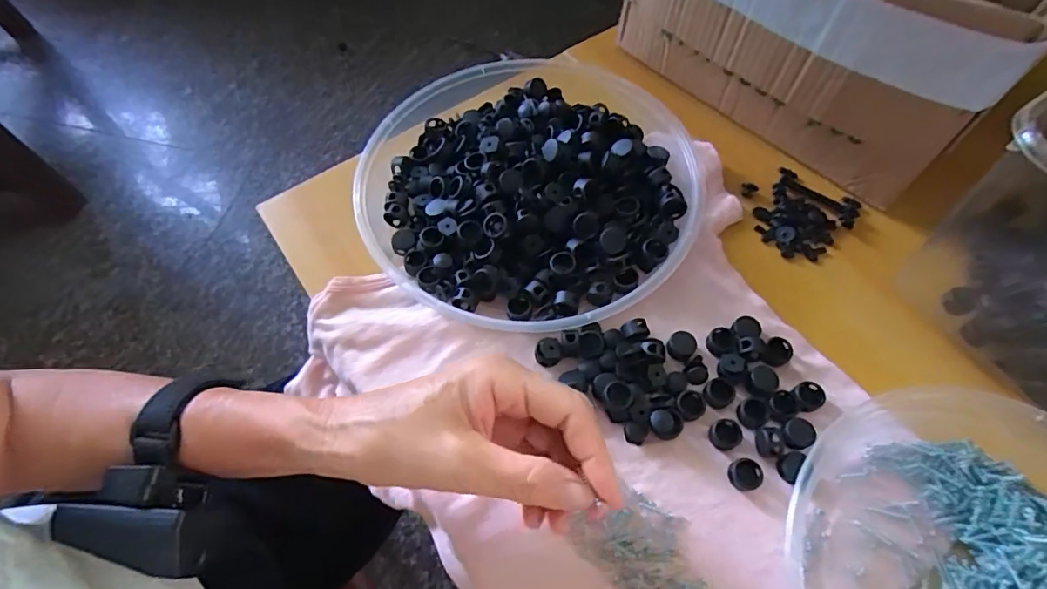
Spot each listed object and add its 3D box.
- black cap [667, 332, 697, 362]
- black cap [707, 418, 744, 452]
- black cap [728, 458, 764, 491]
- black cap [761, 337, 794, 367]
[{"bbox_3d":[0.102,0.032,0.330,0.018,0.005,0.020,38,69,17],"label":"black cap"},{"bbox_3d":[0.119,0.082,0.303,0.018,0.005,0.017,0,63,0],"label":"black cap"},{"bbox_3d":[0.127,0.102,0.294,0.020,0.009,0.017,-10,63,-5],"label":"black cap"},{"bbox_3d":[0.160,0.037,0.326,0.019,0.008,0.016,-36,69,-17],"label":"black cap"}]

